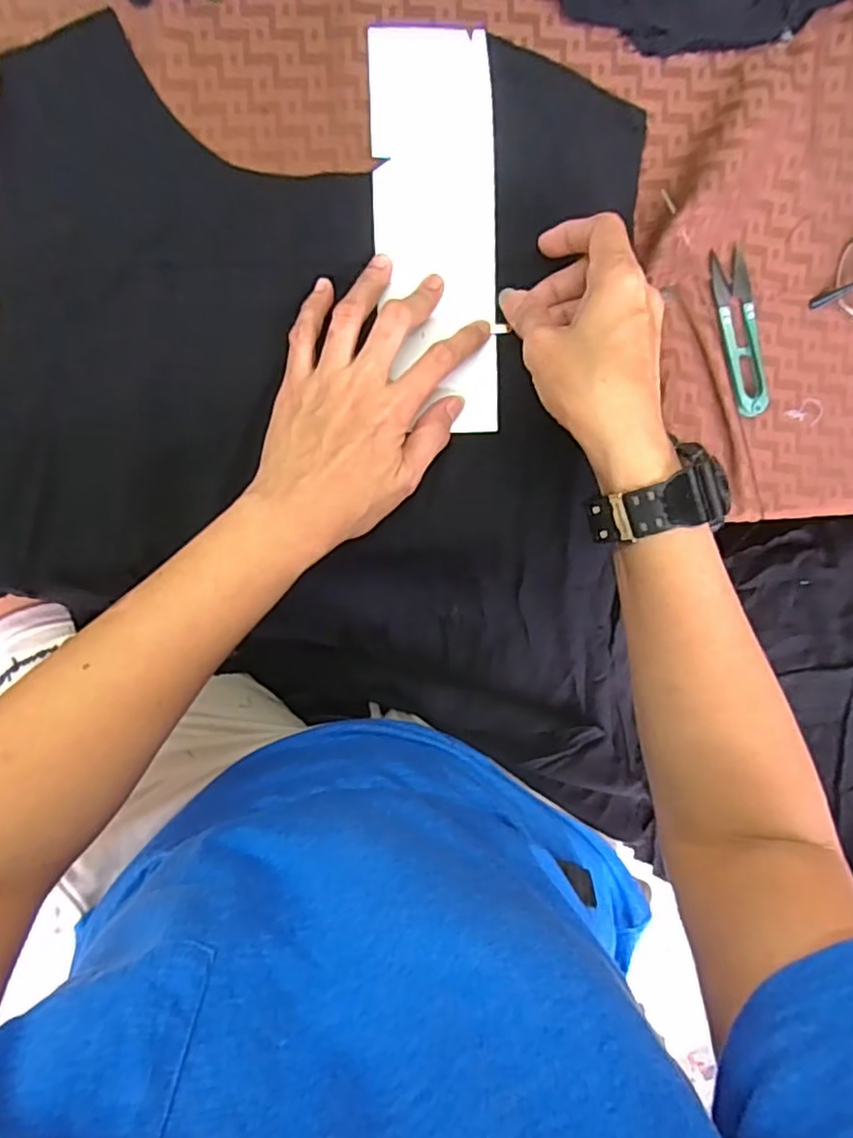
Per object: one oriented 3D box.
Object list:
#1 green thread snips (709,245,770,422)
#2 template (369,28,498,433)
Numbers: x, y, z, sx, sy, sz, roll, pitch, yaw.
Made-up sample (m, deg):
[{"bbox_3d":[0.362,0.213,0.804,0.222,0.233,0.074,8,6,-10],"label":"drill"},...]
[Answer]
[{"bbox_3d":[0.198,-0.147,0.393,0.025,0.007,0.101,-14,94,-6],"label":"green thread snips"},{"bbox_3d":[0.006,-0.200,0.375,0.071,0.004,0.228,-2,94,-5],"label":"template"}]

